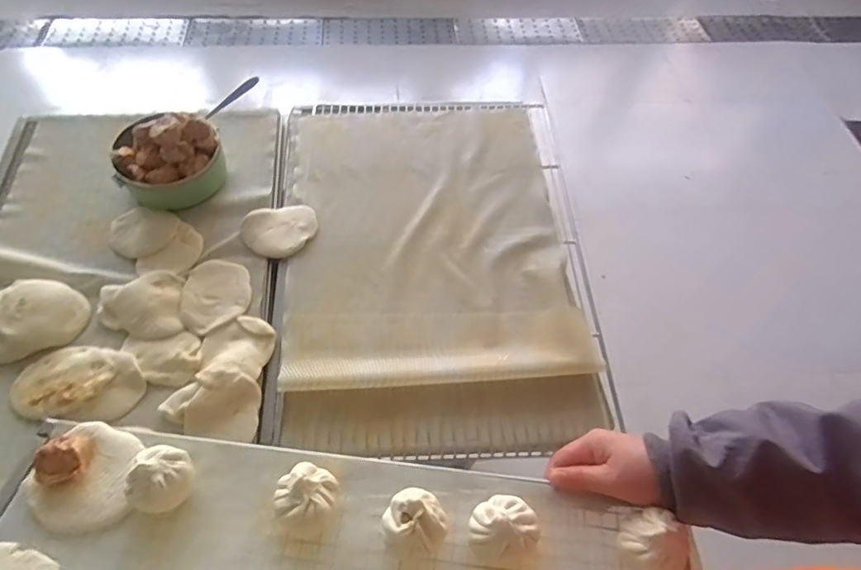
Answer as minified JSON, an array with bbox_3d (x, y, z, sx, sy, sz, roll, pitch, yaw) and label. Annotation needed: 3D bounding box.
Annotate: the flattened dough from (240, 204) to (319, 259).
[{"bbox_3d":[-0.209,-0.076,0.724,0.098,0.011,0.086,0,58,-3],"label":"flattened dough"}]

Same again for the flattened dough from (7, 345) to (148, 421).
[{"bbox_3d":[-0.403,0.111,0.595,0.142,0.013,0.085,4,58,0],"label":"flattened dough"}]

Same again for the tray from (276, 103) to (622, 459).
[{"bbox_3d":[0.005,-0.061,0.735,0.402,0.024,0.581,-1,58,-4],"label":"tray"}]

